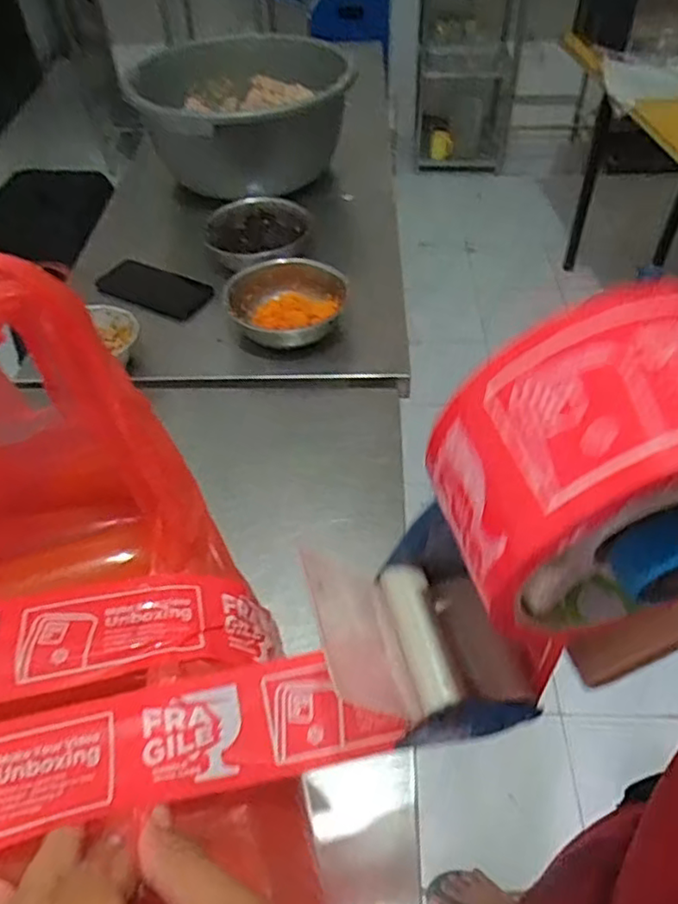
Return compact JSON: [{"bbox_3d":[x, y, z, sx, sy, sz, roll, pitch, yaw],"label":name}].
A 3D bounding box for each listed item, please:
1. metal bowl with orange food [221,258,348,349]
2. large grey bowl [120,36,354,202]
[{"bbox_3d":[-0.069,-0.193,0.819,0.145,0.043,0.136,-1,48,1],"label":"metal bowl with orange food"},{"bbox_3d":[-0.154,-0.551,1.066,0.348,0.163,0.343,4,49,6],"label":"large grey bowl"}]

